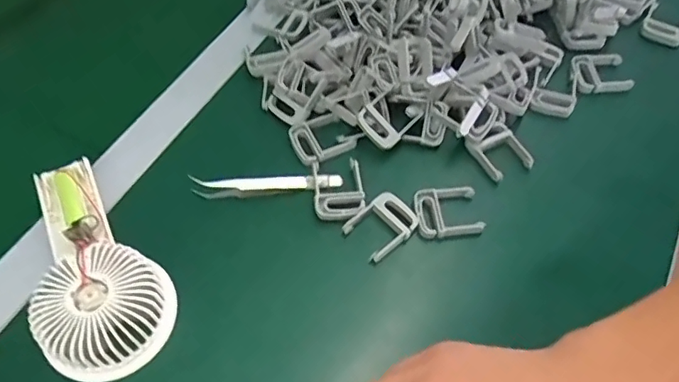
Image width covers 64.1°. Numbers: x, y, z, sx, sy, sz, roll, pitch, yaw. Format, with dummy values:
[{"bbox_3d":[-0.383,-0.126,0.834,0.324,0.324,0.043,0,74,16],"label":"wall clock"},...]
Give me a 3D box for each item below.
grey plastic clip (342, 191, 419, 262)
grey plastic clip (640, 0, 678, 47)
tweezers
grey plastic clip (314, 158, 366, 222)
[{"bbox_3d":[0.032,0.025,0.409,0.049,0.010,0.039,-37,65,-22],"label":"grey plastic clip"},{"bbox_3d":[0.318,-0.165,0.530,0.042,0.012,0.047,27,61,16],"label":"grey plastic clip"},{"bbox_3d":[-0.055,-0.006,0.421,0.114,0.017,0.016,-5,58,-4],"label":"tweezers"},{"bbox_3d":[-0.001,-0.001,0.422,0.039,0.012,0.048,-5,58,-4],"label":"grey plastic clip"}]

